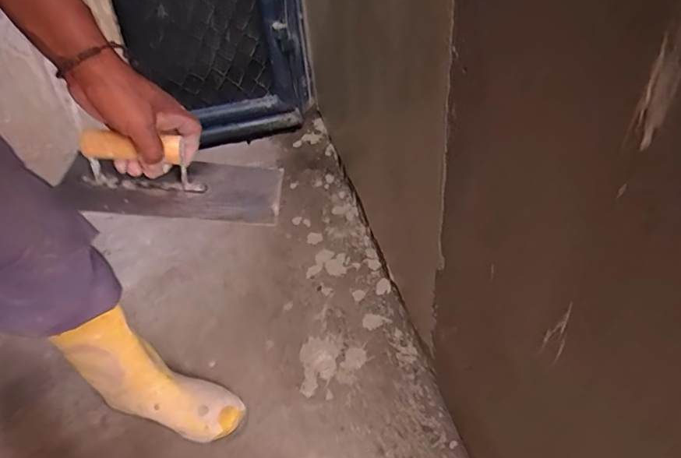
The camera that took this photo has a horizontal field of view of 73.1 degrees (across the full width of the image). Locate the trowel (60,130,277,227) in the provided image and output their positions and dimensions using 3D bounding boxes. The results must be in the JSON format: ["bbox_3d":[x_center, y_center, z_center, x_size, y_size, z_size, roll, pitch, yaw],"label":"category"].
[{"bbox_3d":[-0.189,-0.063,0.519,0.240,0.079,0.091,6,40,-13],"label":"trowel"}]

